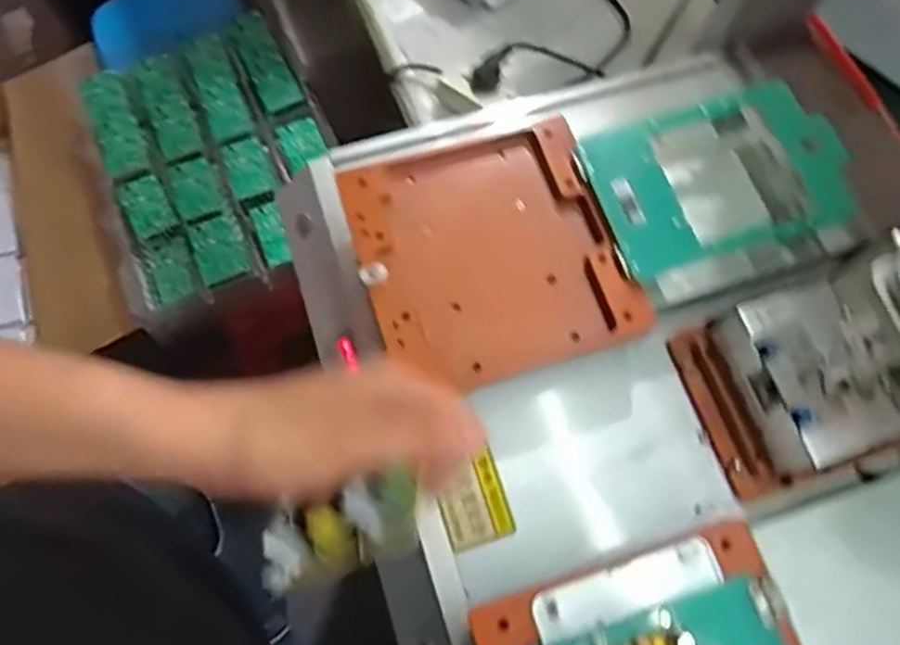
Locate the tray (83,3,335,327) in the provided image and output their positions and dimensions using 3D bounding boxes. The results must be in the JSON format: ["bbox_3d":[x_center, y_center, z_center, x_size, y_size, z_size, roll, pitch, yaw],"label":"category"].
[{"bbox_3d":[-0.370,-0.260,1.047,0.340,0.035,0.440,-22,75,-6],"label":"tray"}]

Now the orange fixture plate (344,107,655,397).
[{"bbox_3d":[0.029,-0.057,0.532,0.189,0.026,0.202,-19,74,-5],"label":"orange fixture plate"}]

